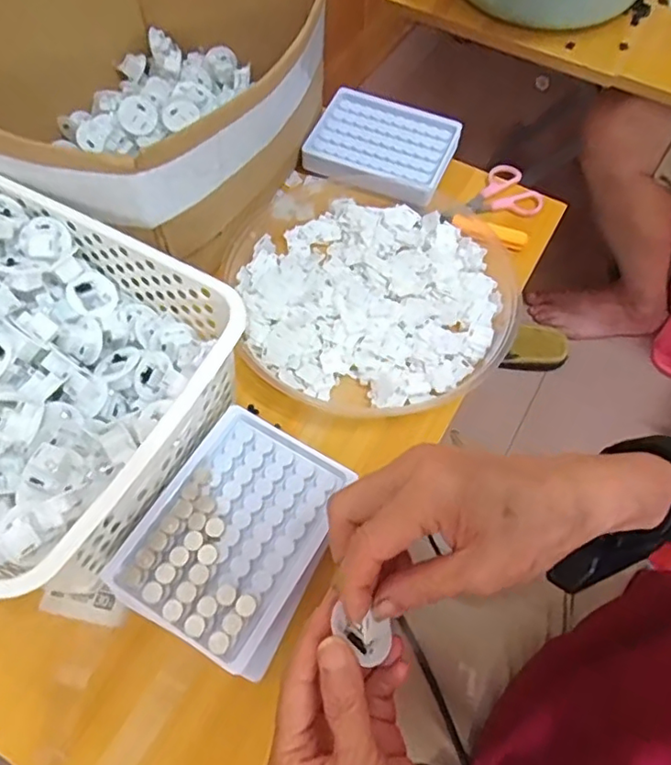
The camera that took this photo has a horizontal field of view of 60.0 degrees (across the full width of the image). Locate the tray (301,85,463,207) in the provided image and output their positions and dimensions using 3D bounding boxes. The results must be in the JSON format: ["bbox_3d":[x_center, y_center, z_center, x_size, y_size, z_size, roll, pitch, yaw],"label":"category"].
[{"bbox_3d":[0.045,-0.232,0.564,0.134,0.022,0.103,20,63,9],"label":"tray"}]

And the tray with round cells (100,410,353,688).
[{"bbox_3d":[-0.059,0.089,0.351,0.102,0.021,0.130,27,64,12],"label":"tray with round cells"}]

